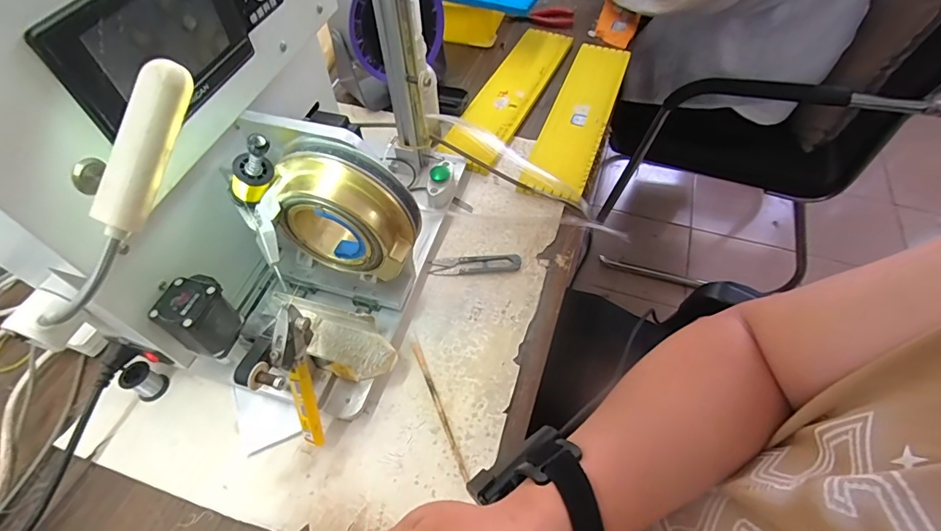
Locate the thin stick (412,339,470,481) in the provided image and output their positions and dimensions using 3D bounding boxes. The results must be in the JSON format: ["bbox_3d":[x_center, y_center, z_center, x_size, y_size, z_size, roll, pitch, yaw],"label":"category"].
[{"bbox_3d":[-0.030,0.132,0.423,0.008,0.006,0.138,-18,60,-13],"label":"thin stick"}]

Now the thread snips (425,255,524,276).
[{"bbox_3d":[0.005,-0.001,0.513,0.102,0.011,0.021,-2,55,-1],"label":"thread snips"}]

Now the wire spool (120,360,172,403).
[{"bbox_3d":[-0.305,0.109,0.424,0.025,0.030,0.026,0,55,0],"label":"wire spool"}]

